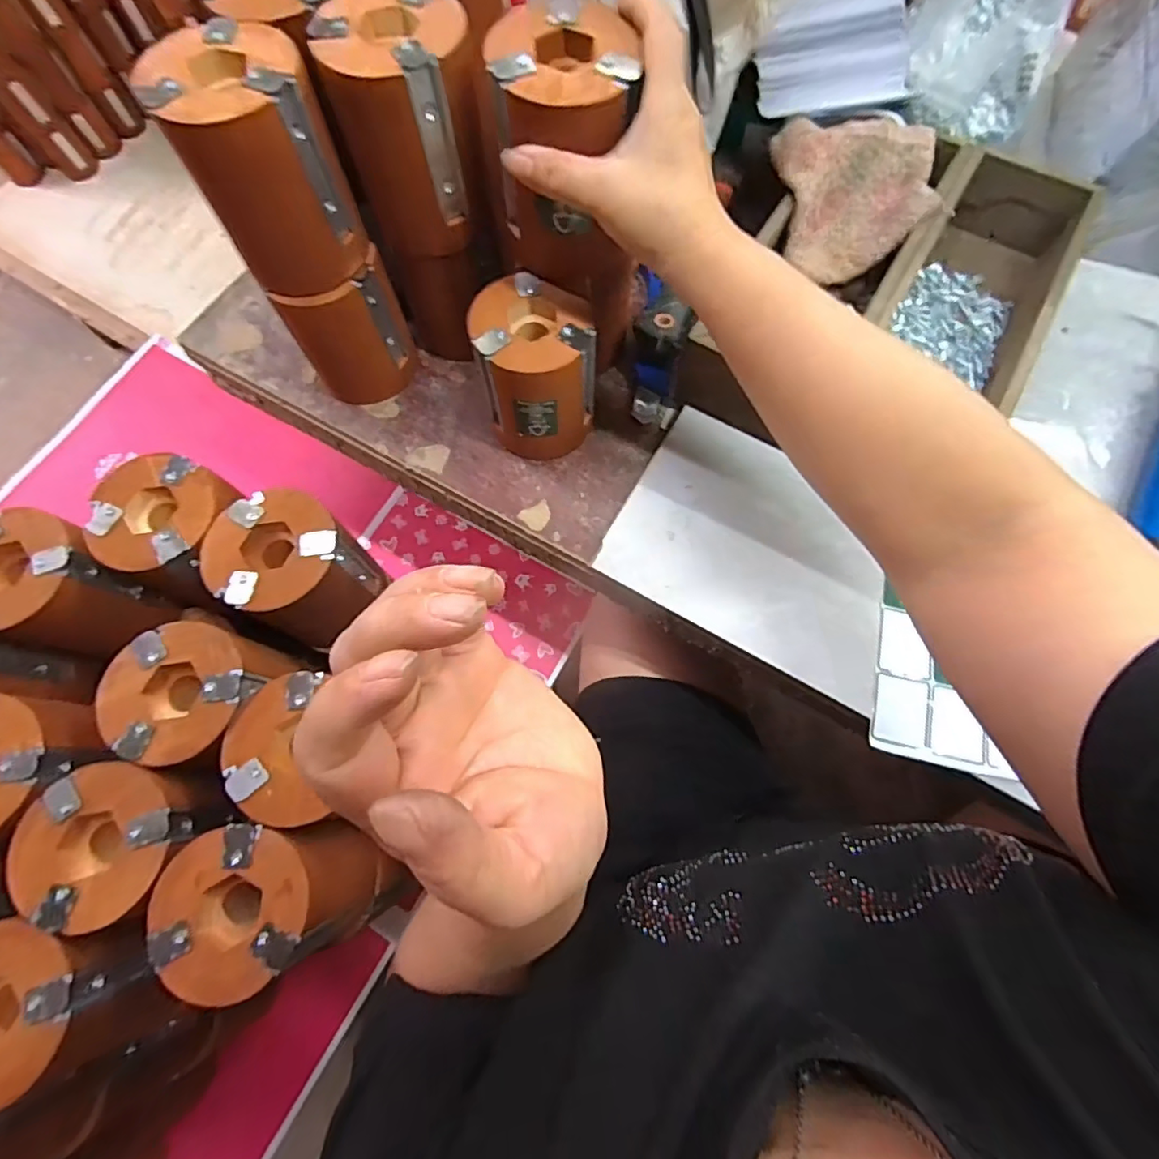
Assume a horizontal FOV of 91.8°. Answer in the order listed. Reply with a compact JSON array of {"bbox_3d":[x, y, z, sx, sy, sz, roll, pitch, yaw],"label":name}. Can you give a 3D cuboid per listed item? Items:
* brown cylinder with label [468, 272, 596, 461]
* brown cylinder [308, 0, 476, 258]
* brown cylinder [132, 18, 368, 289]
[{"bbox_3d":[-0.029,-0.139,0.389,0.073,0.103,0.076,0,72,1],"label":"brown cylinder with label"},{"bbox_3d":[-0.095,-0.262,0.329,0.076,0.101,0.075,-7,72,-2],"label":"brown cylinder"},{"bbox_3d":[-0.174,-0.232,0.317,0.072,0.097,0.071,-26,73,-8],"label":"brown cylinder"}]

